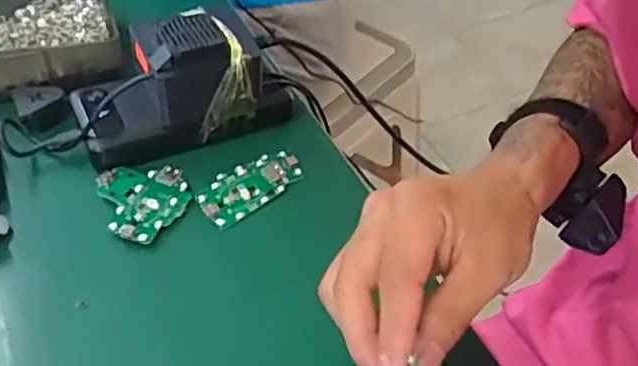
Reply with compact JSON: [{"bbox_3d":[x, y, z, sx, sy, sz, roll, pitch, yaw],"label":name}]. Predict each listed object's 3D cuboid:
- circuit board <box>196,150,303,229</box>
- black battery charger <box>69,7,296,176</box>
[{"bbox_3d":[-0.047,-0.001,0.457,0.081,0.008,0.036,-32,55,-27],"label":"circuit board"},{"bbox_3d":[-0.097,-0.074,0.463,0.153,0.073,0.064,-11,48,-12],"label":"black battery charger"}]

